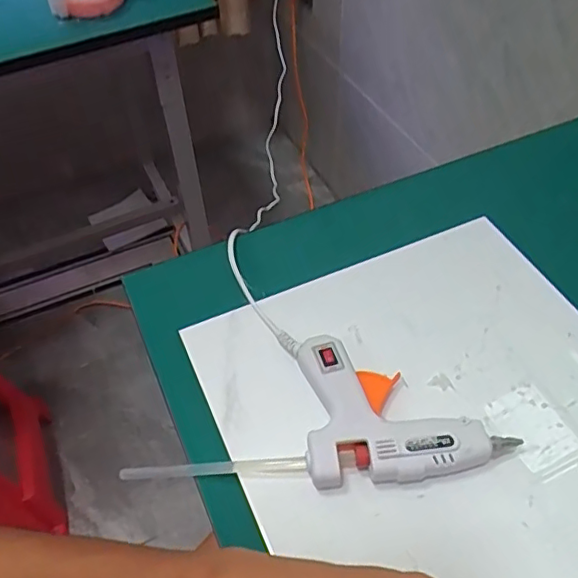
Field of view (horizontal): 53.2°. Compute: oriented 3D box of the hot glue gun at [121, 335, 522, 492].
[{"bbox_3d":[0.016,0.083,0.399,0.251,0.025,0.103,-4,50,0],"label":"hot glue gun"}]

